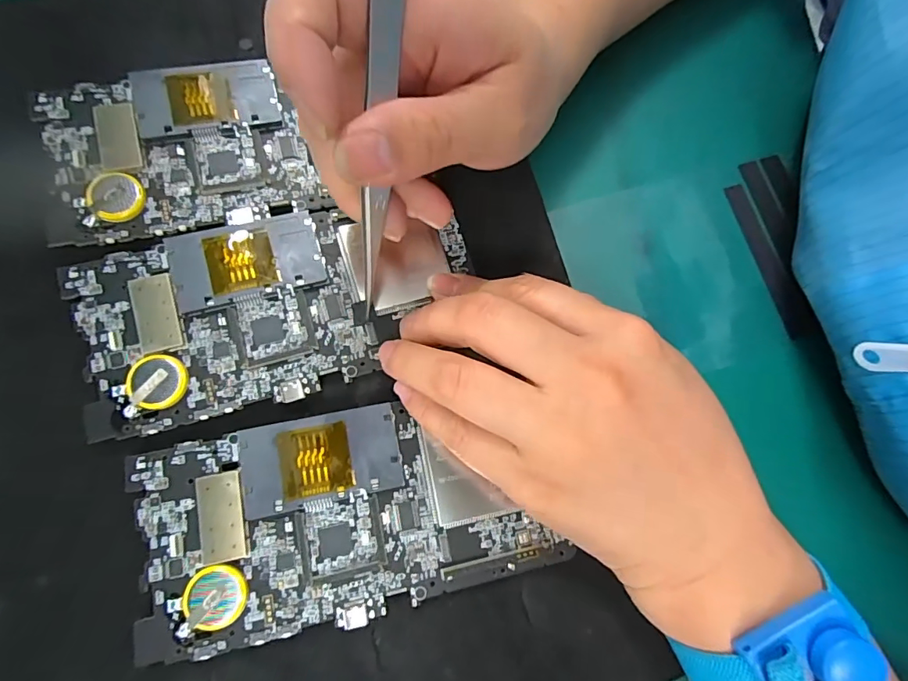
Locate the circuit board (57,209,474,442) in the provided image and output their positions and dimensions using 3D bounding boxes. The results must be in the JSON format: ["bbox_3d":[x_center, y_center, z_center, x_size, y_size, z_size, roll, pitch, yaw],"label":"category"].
[{"bbox_3d":[-0.066,-0.017,0.191,0.150,0.005,0.074,-16,82,-14],"label":"circuit board"}]

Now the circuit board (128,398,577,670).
[{"bbox_3d":[-0.039,0.063,0.175,0.140,0.005,0.071,-9,79,-12],"label":"circuit board"}]

